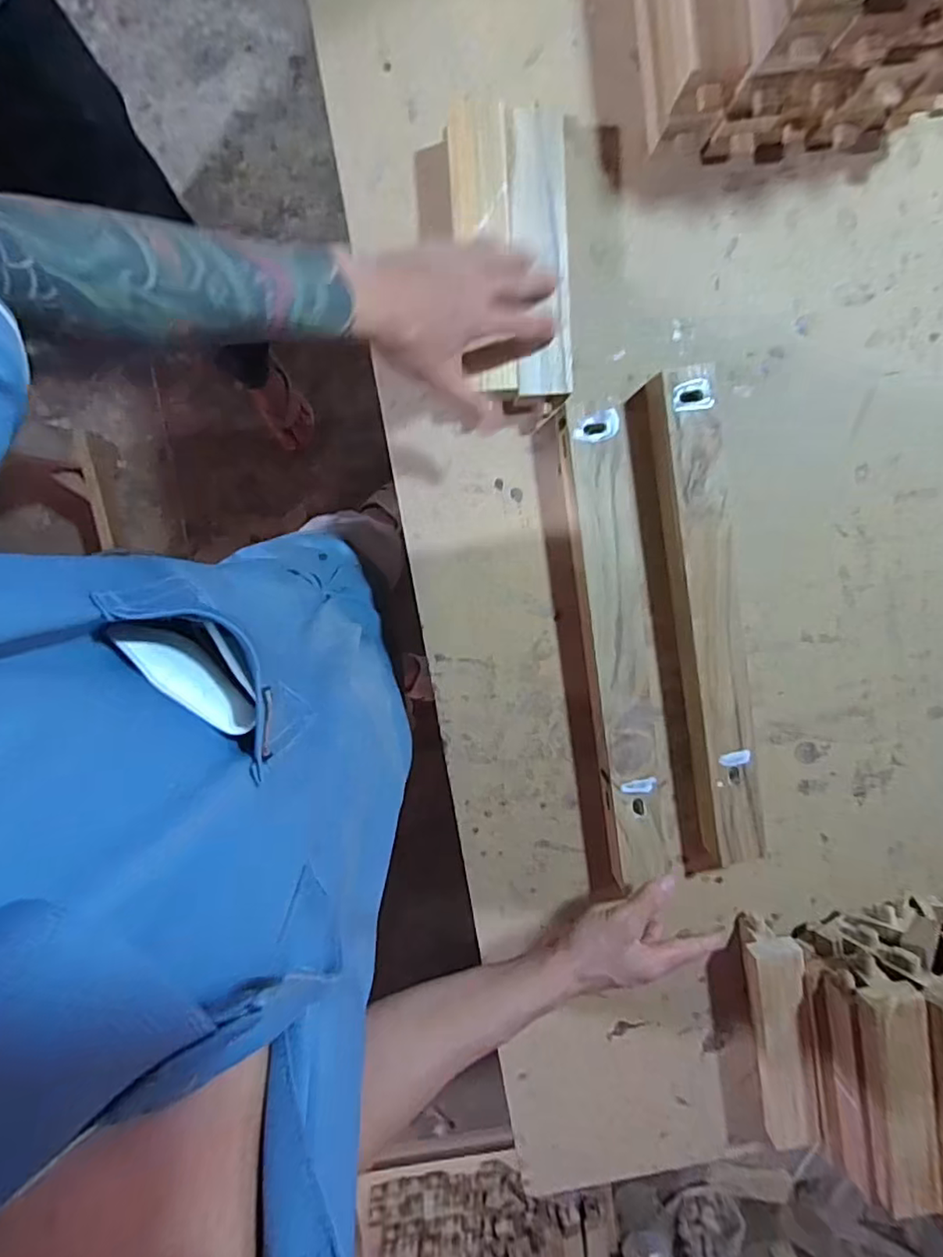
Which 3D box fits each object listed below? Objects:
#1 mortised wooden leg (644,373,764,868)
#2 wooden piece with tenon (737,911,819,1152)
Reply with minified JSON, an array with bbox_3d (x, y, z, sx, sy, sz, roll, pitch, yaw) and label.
[{"bbox_3d":[0.222,0.003,0.563,0.063,0.051,0.453,-11,99,-1],"label":"mortised wooden leg"},{"bbox_3d":[0.305,0.410,0.617,0.053,0.066,0.226,-9,99,-2],"label":"wooden piece with tenon"}]

